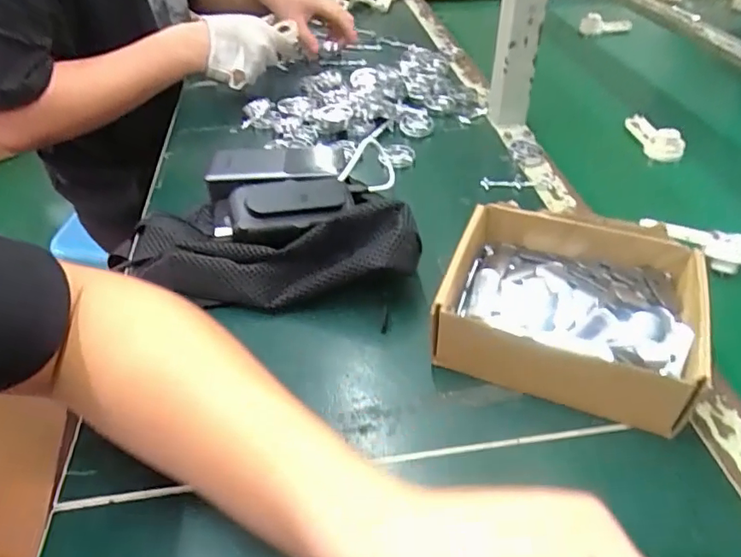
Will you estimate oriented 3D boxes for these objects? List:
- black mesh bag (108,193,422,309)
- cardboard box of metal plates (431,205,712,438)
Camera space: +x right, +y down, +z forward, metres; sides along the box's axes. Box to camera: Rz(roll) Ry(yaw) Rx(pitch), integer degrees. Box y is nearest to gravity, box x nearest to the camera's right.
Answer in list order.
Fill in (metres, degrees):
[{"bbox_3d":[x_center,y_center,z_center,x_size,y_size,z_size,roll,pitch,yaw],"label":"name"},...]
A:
[{"bbox_3d":[-0.077,-0.019,0.437,0.228,0.063,0.062,-1,41,1],"label":"black mesh bag"},{"bbox_3d":[0.144,0.018,0.396,0.164,0.058,0.144,14,44,18],"label":"cardboard box of metal plates"}]

